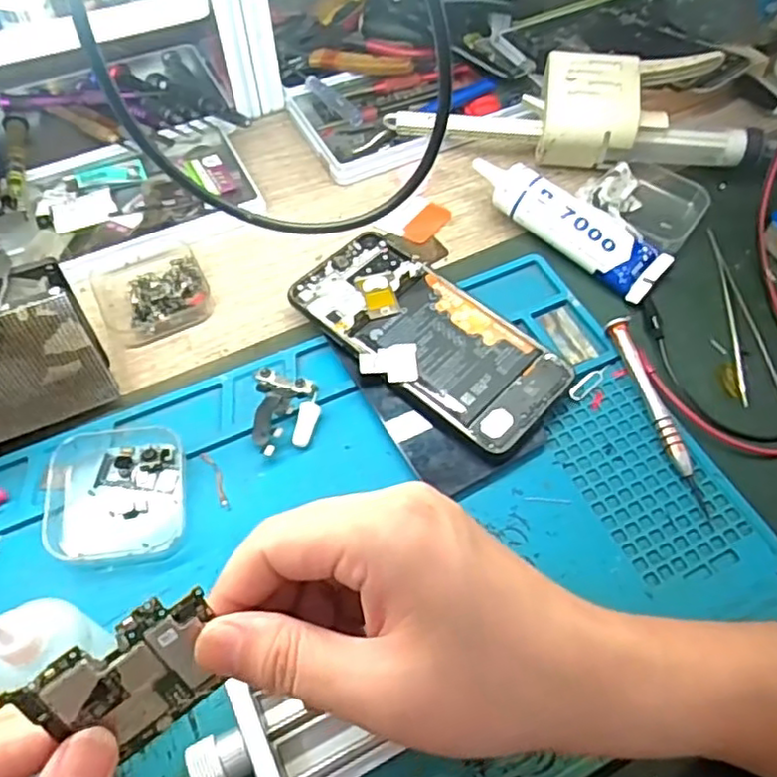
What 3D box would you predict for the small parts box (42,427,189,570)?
[{"bbox_3d":[-0.133,0.051,0.326,0.063,0.014,0.068,-7,58,-5],"label":"small parts box"}]

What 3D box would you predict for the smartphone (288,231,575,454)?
[{"bbox_3d":[0.020,-0.029,0.376,0.157,0.013,0.074,38,65,20],"label":"smartphone"}]

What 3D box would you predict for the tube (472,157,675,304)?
[{"bbox_3d":[0.113,-0.108,0.422,0.134,0.027,0.039,36,64,20],"label":"tube"}]

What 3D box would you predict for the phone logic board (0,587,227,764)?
[{"bbox_3d":[-0.077,0.089,0.202,0.056,0.038,0.004,-31,19,-18],"label":"phone logic board"}]

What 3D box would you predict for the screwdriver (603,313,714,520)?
[{"bbox_3d":[0.143,0.010,0.351,0.010,0.014,0.114,-11,59,-8],"label":"screwdriver"}]

